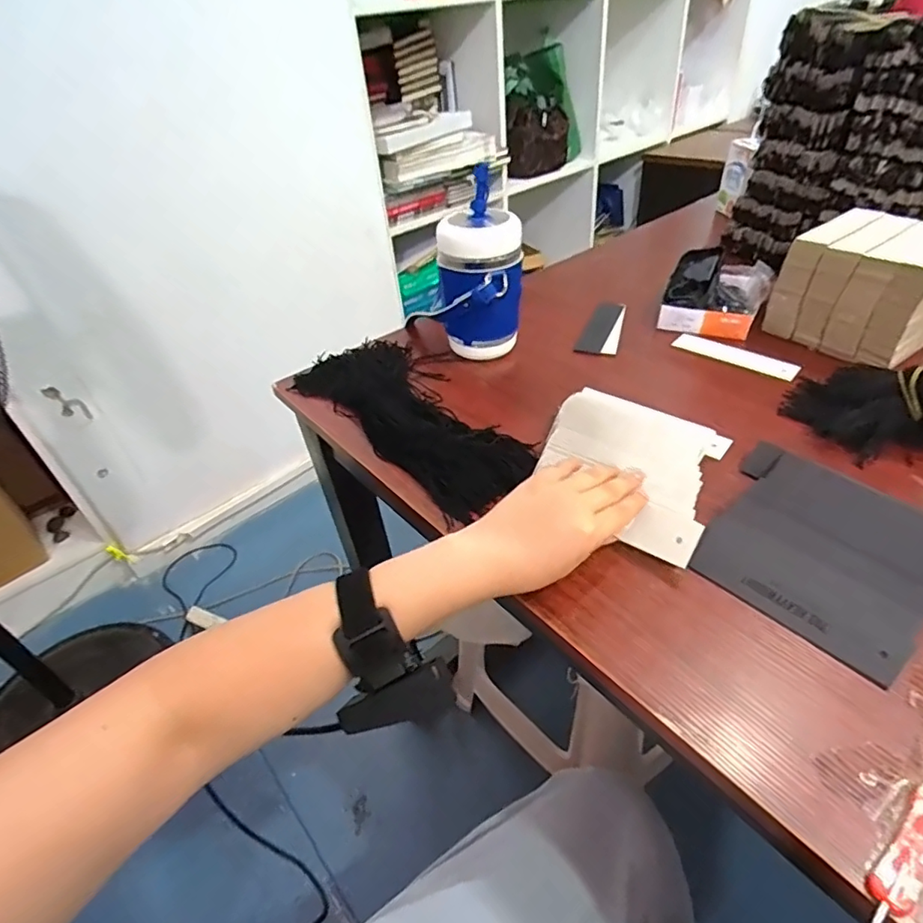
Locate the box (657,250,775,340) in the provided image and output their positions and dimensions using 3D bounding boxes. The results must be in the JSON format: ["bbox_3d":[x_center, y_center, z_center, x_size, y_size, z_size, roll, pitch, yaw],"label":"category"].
[{"bbox_3d":[0.302,-0.201,0.646,0.108,0.056,0.119,14,44,22],"label":"box"}]

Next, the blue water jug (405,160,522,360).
[{"bbox_3d":[0.015,-0.190,0.579,0.083,0.164,0.083,23,48,31],"label":"blue water jug"}]

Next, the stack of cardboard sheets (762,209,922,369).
[{"bbox_3d":[0.432,-0.186,0.576,0.126,0.103,0.136,-27,44,-23],"label":"stack of cardboard sheets"}]

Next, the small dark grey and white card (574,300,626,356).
[{"bbox_3d":[0.175,-0.164,0.660,0.044,0.008,0.127,13,43,21],"label":"small dark grey and white card"}]

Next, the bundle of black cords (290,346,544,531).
[{"bbox_3d":[-0.050,-0.055,0.529,0.127,0.032,0.299,-28,44,-24],"label":"bundle of black cords"}]

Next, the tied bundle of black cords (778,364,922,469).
[{"bbox_3d":[0.353,-0.050,0.468,0.091,0.055,0.140,-30,45,-26],"label":"tied bundle of black cords"}]

